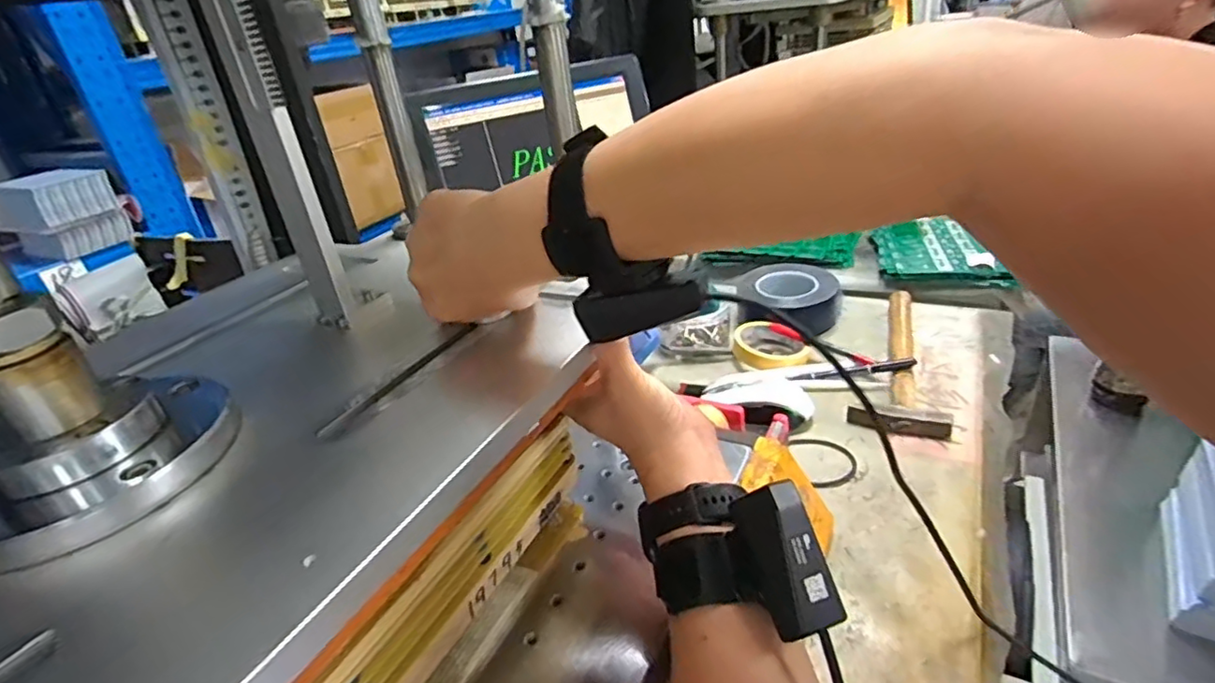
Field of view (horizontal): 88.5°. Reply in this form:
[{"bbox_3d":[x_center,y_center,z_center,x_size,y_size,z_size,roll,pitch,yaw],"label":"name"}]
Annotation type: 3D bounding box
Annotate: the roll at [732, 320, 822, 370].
[{"bbox_3d":[0.200,0.000,0.790,0.100,0.026,0.099,-5,29,3],"label":"roll"}]

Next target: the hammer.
[{"bbox_3d":[0.348,0.018,0.727,0.094,0.029,0.275,8,32,25],"label":"hammer"}]

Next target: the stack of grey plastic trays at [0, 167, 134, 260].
[{"bbox_3d":[-1.089,-0.254,1.240,0.187,0.153,0.160,11,34,29],"label":"stack of grey plastic trays"}]

